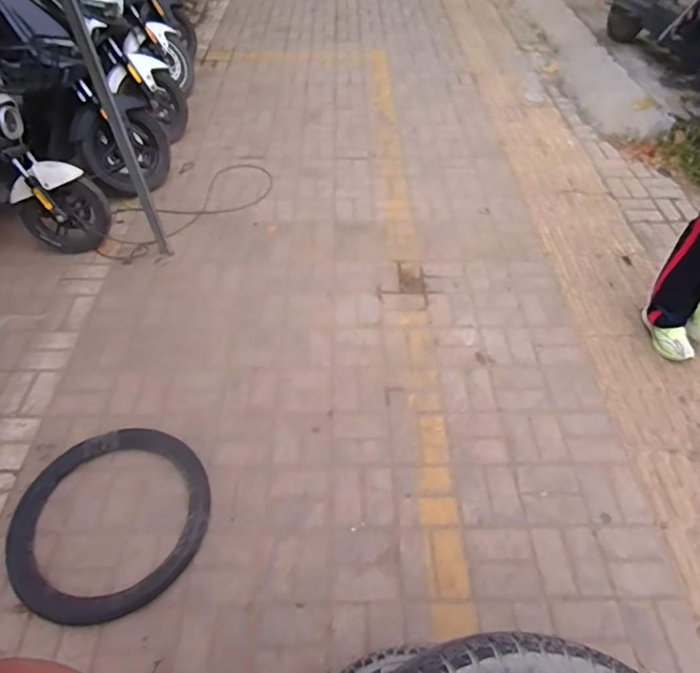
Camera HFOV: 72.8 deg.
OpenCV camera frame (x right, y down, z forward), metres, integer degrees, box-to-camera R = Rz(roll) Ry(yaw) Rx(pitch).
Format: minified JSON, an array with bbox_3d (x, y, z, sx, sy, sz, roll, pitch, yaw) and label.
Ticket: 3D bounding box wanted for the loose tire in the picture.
[{"bbox_3d":[-0.700,0.529,1.402,0.563,0.044,0.536,1,51,-2],"label":"loose tire"}]

